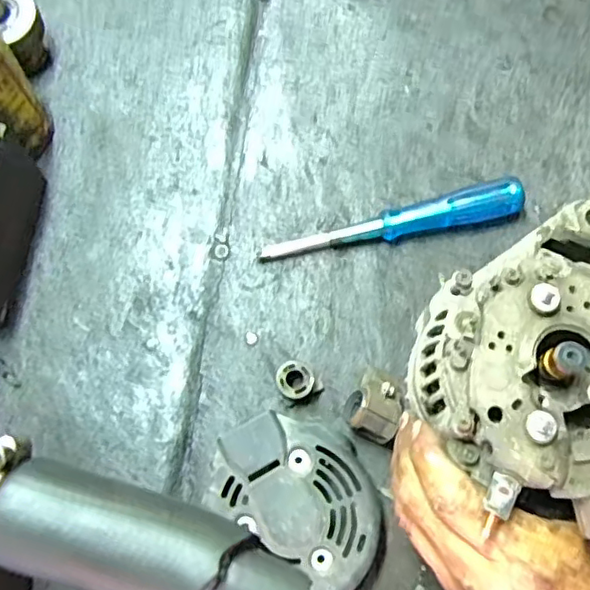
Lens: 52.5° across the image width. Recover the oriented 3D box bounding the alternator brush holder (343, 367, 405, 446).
[{"bbox_3d":[0.054,0.071,0.396,0.035,0.032,0.049,22,74,9],"label":"alternator brush holder"}]

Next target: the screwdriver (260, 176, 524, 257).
[{"bbox_3d":[0.070,-0.054,0.436,0.187,0.025,0.026,-10,72,-1],"label":"screwdriver"}]

